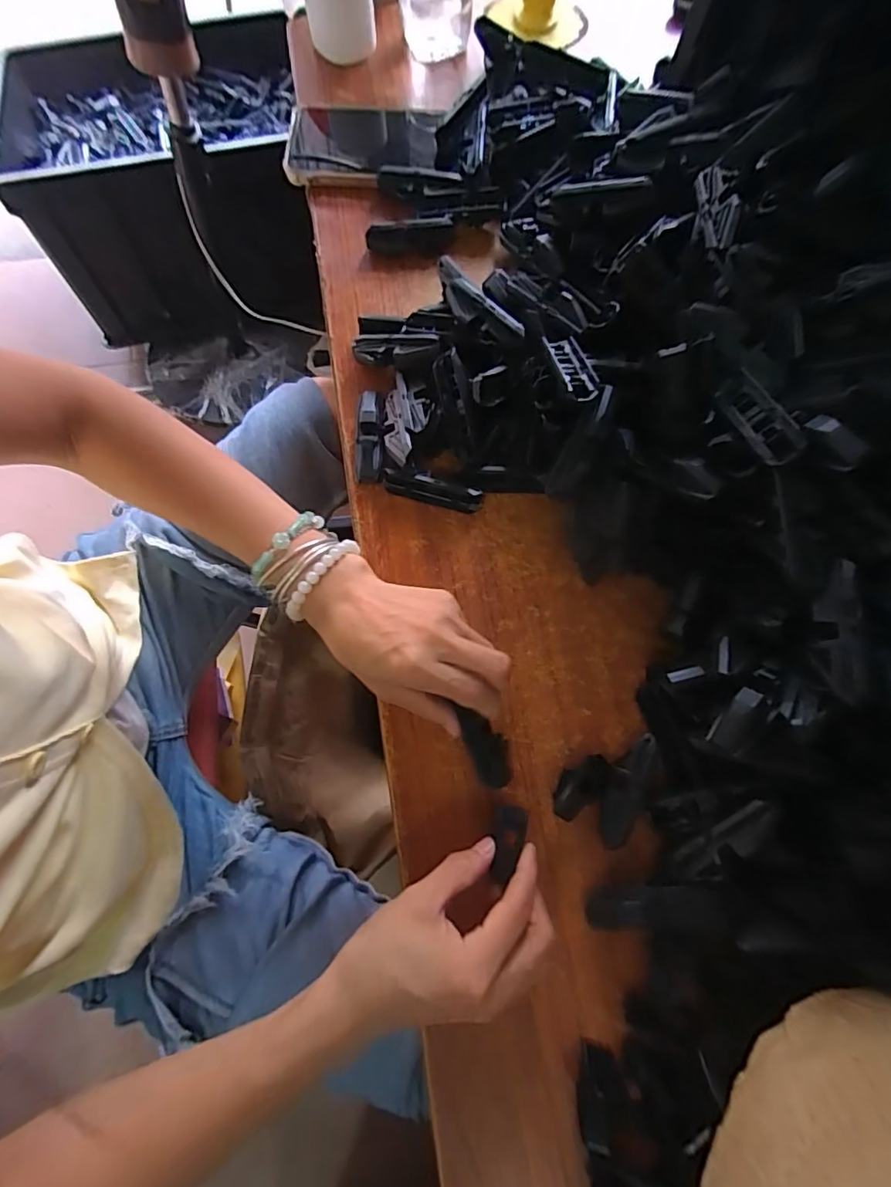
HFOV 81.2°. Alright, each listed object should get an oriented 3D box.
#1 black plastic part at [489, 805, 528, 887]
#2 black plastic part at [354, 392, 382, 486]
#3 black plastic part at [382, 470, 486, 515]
[{"bbox_3d":[0.036,0.150,0.311,0.019,0.008,0.043,15,62,3],"label":"black plastic part"},{"bbox_3d":[-0.058,-0.119,0.389,0.021,0.022,0.072,-2,76,-1],"label":"black plastic part"},{"bbox_3d":[-0.009,-0.074,0.378,0.072,0.024,0.011,13,76,2],"label":"black plastic part"}]

